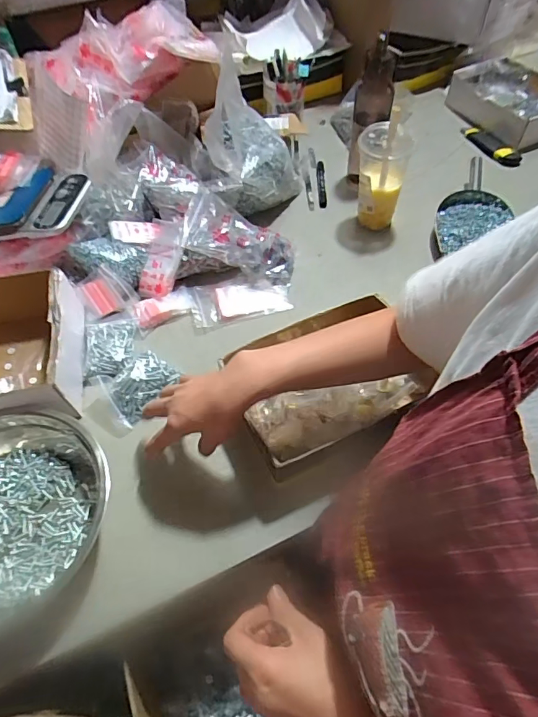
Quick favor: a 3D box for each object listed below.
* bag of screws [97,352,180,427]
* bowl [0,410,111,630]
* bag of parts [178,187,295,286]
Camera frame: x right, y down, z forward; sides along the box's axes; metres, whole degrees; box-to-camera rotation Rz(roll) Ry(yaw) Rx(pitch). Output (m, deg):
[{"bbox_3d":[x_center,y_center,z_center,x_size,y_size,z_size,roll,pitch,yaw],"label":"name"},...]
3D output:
[{"bbox_3d":[-0.184,0.034,0.652,0.102,0.033,0.080,-38,62,-20],"label":"bag of screws"},{"bbox_3d":[-0.322,0.189,0.539,0.267,0.066,0.229,-24,57,-12],"label":"bowl"},{"bbox_3d":[-0.049,-0.197,0.770,0.203,0.045,0.111,28,59,-5],"label":"bag of parts"}]

